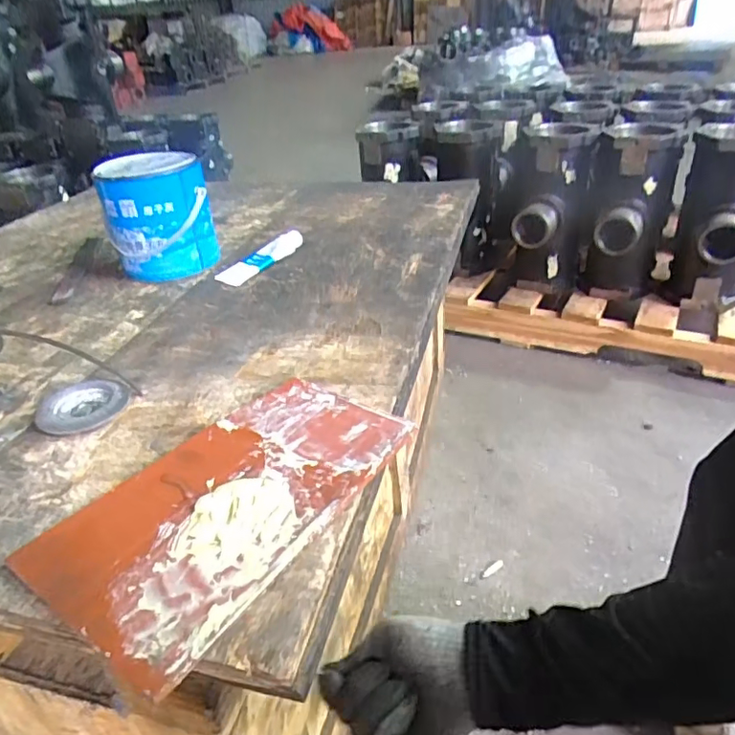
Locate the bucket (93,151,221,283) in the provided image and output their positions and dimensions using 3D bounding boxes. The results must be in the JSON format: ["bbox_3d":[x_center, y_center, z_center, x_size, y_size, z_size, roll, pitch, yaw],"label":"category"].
[{"bbox_3d":[-0.326,-0.236,0.893,0.153,0.158,0.147,-17,35,-17],"label":"bucket"}]

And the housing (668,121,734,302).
[{"bbox_3d":[0.792,-0.337,1.279,0.170,0.360,0.254,15,38,28],"label":"housing"}]

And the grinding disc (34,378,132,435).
[{"bbox_3d":[-0.303,0.040,0.597,0.089,0.014,0.086,-4,33,2],"label":"grinding disc"}]

